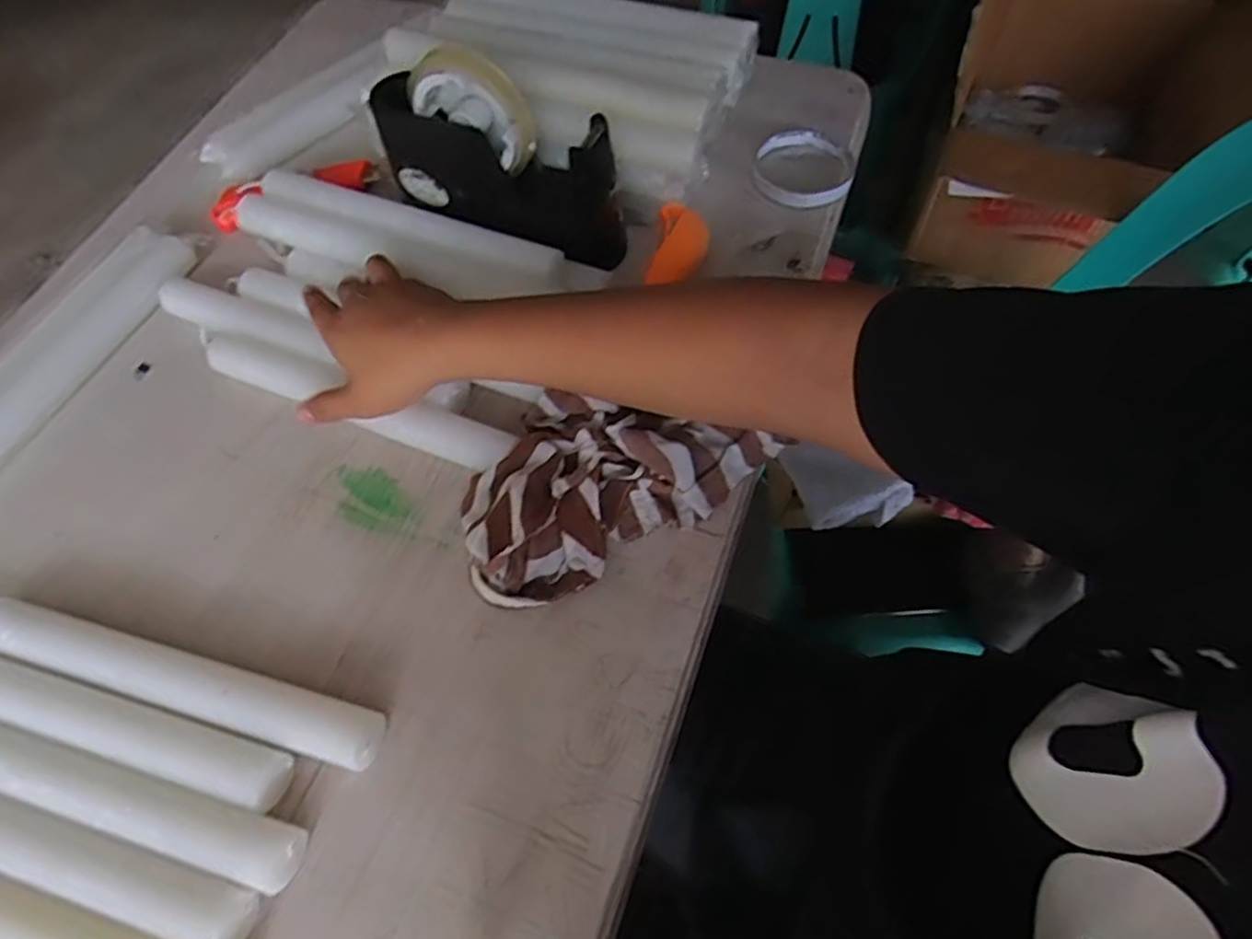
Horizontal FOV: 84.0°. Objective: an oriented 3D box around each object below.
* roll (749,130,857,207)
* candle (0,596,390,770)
[{"bbox_3d":[0.148,-0.252,0.577,0.080,0.017,0.088,-1,61,3],"label":"roll"},{"bbox_3d":[-0.253,0.116,0.388,0.253,0.021,0.030,13,63,10],"label":"candle"}]

